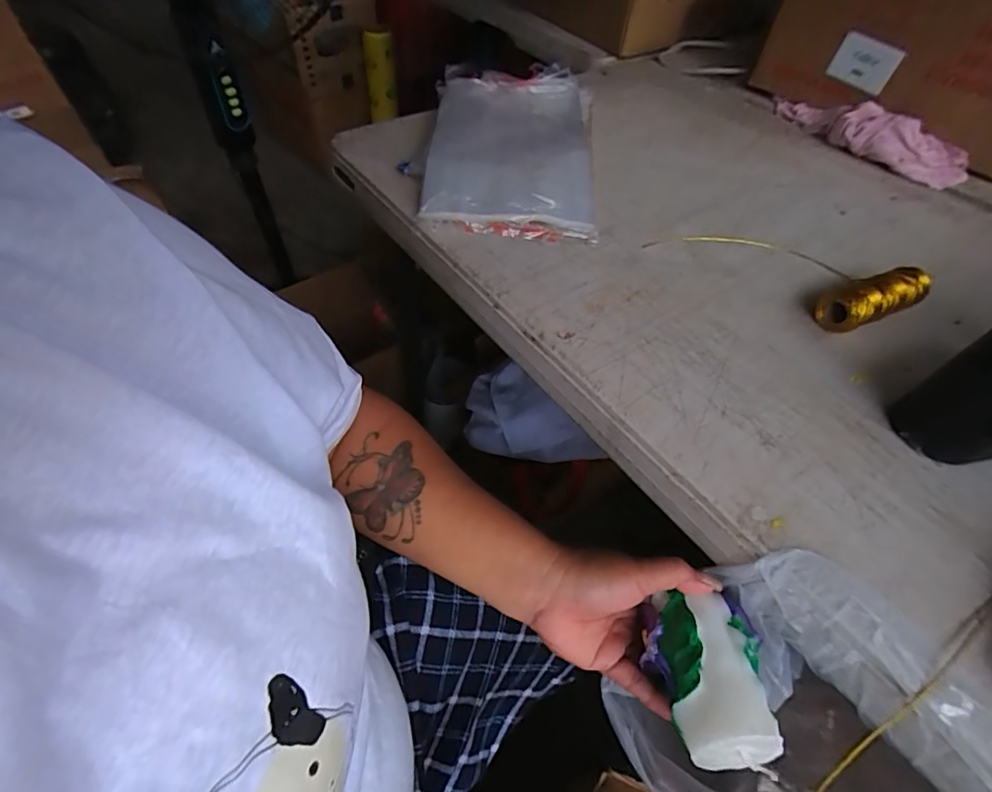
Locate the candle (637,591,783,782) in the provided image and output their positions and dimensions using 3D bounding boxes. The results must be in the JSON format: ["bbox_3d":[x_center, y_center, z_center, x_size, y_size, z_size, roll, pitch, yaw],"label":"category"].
[{"bbox_3d":[0.129,0.171,0.312,0.064,0.047,0.093,10,51,3],"label":"candle"}]

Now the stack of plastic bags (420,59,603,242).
[{"bbox_3d":[0.015,-0.299,0.586,0.193,0.044,0.329,5,51,0],"label":"stack of plastic bags"}]

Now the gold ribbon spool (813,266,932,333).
[{"bbox_3d":[0.335,-0.088,0.448,0.104,0.035,0.037,-17,54,-18],"label":"gold ribbon spool"}]

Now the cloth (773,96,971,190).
[{"bbox_3d":[0.482,-0.352,0.663,0.073,0.045,0.253,-31,60,-26],"label":"cloth"}]

